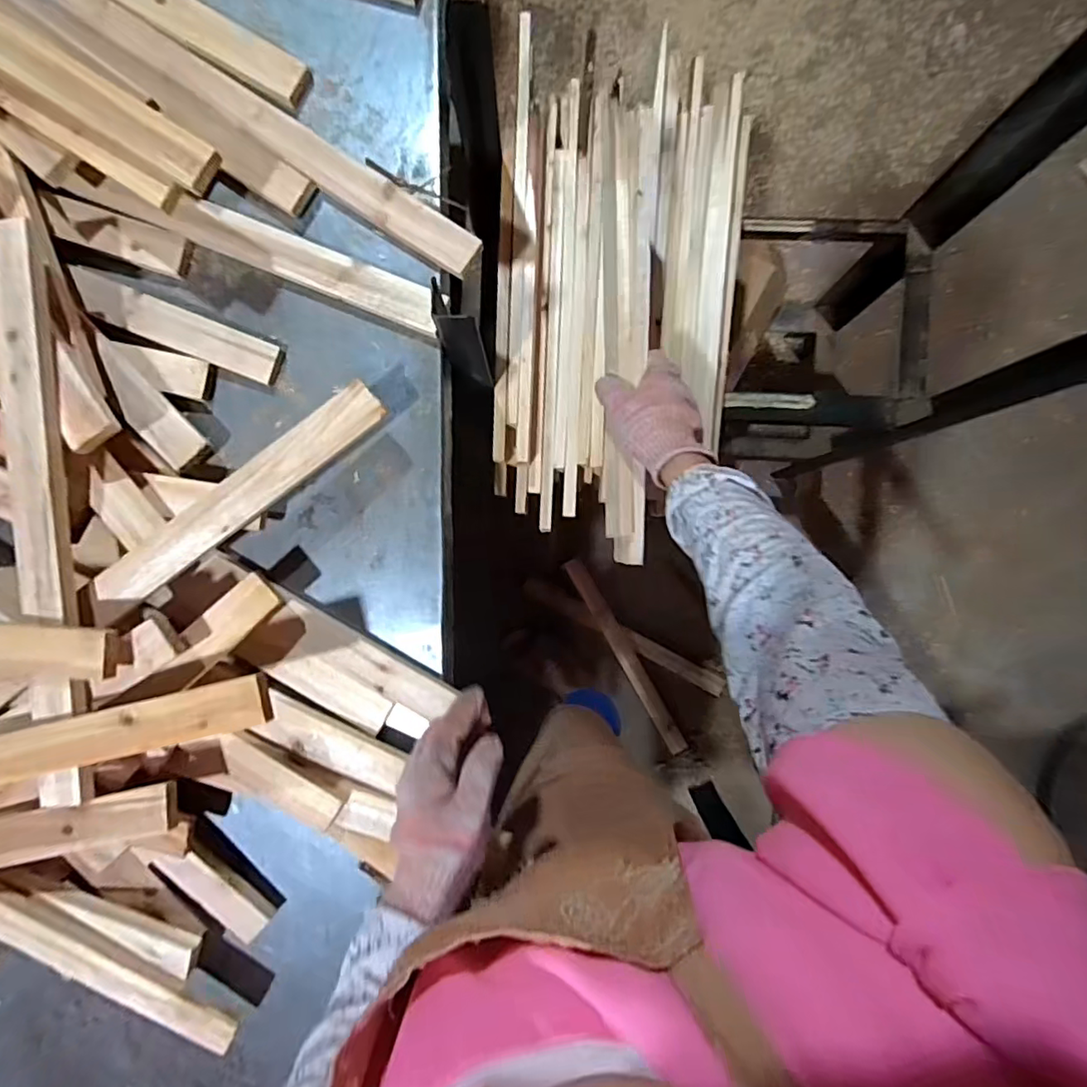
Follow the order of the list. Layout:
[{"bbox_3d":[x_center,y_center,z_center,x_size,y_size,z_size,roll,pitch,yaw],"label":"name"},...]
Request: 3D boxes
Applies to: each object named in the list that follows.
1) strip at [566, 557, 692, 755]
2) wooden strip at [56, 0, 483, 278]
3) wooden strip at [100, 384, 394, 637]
[{"bbox_3d":[0.184,0.248,1.265,0.043,0.016,0.476,-30,91,1],"label":"strip"},{"bbox_3d":[-0.267,-0.409,0.564,0.463,0.011,0.046,34,91,-1],"label":"wooden strip"},{"bbox_3d":[-0.281,-0.039,0.524,0.310,0.019,0.047,-37,91,1],"label":"wooden strip"}]

